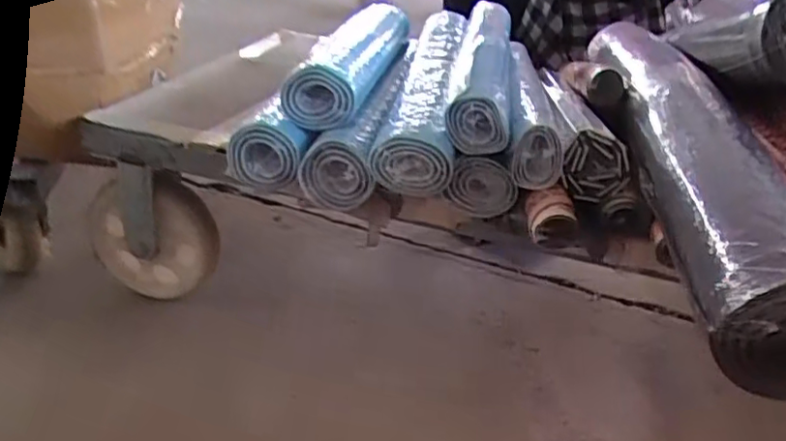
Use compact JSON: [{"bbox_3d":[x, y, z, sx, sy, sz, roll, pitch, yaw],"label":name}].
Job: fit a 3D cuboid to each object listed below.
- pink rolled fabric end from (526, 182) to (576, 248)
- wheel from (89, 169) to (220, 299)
[{"bbox_3d":[0.167,-0.006,0.661,0.053,0.045,0.072,9,27,0],"label":"pink rolled fabric end"},{"bbox_3d":[-0.353,0.025,0.919,0.196,0.190,0.047,9,27,0],"label":"wheel"}]

